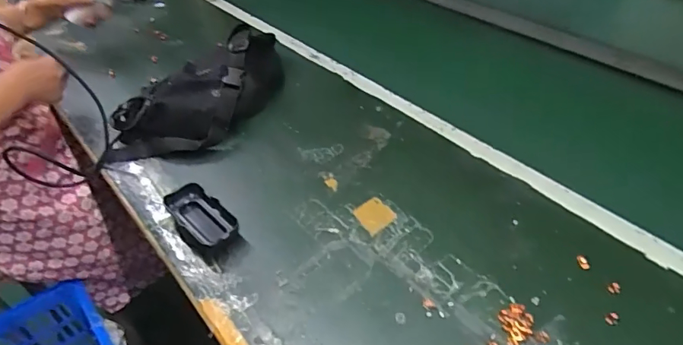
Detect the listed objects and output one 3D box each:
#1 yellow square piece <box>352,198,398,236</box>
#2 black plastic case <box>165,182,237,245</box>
[{"bbox_3d":[0.041,0.053,0.608,0.041,0.004,0.046,-28,47,-23],"label":"yellow square piece"},{"bbox_3d":[-0.175,0.054,0.608,0.095,0.035,0.047,29,52,32],"label":"black plastic case"}]

